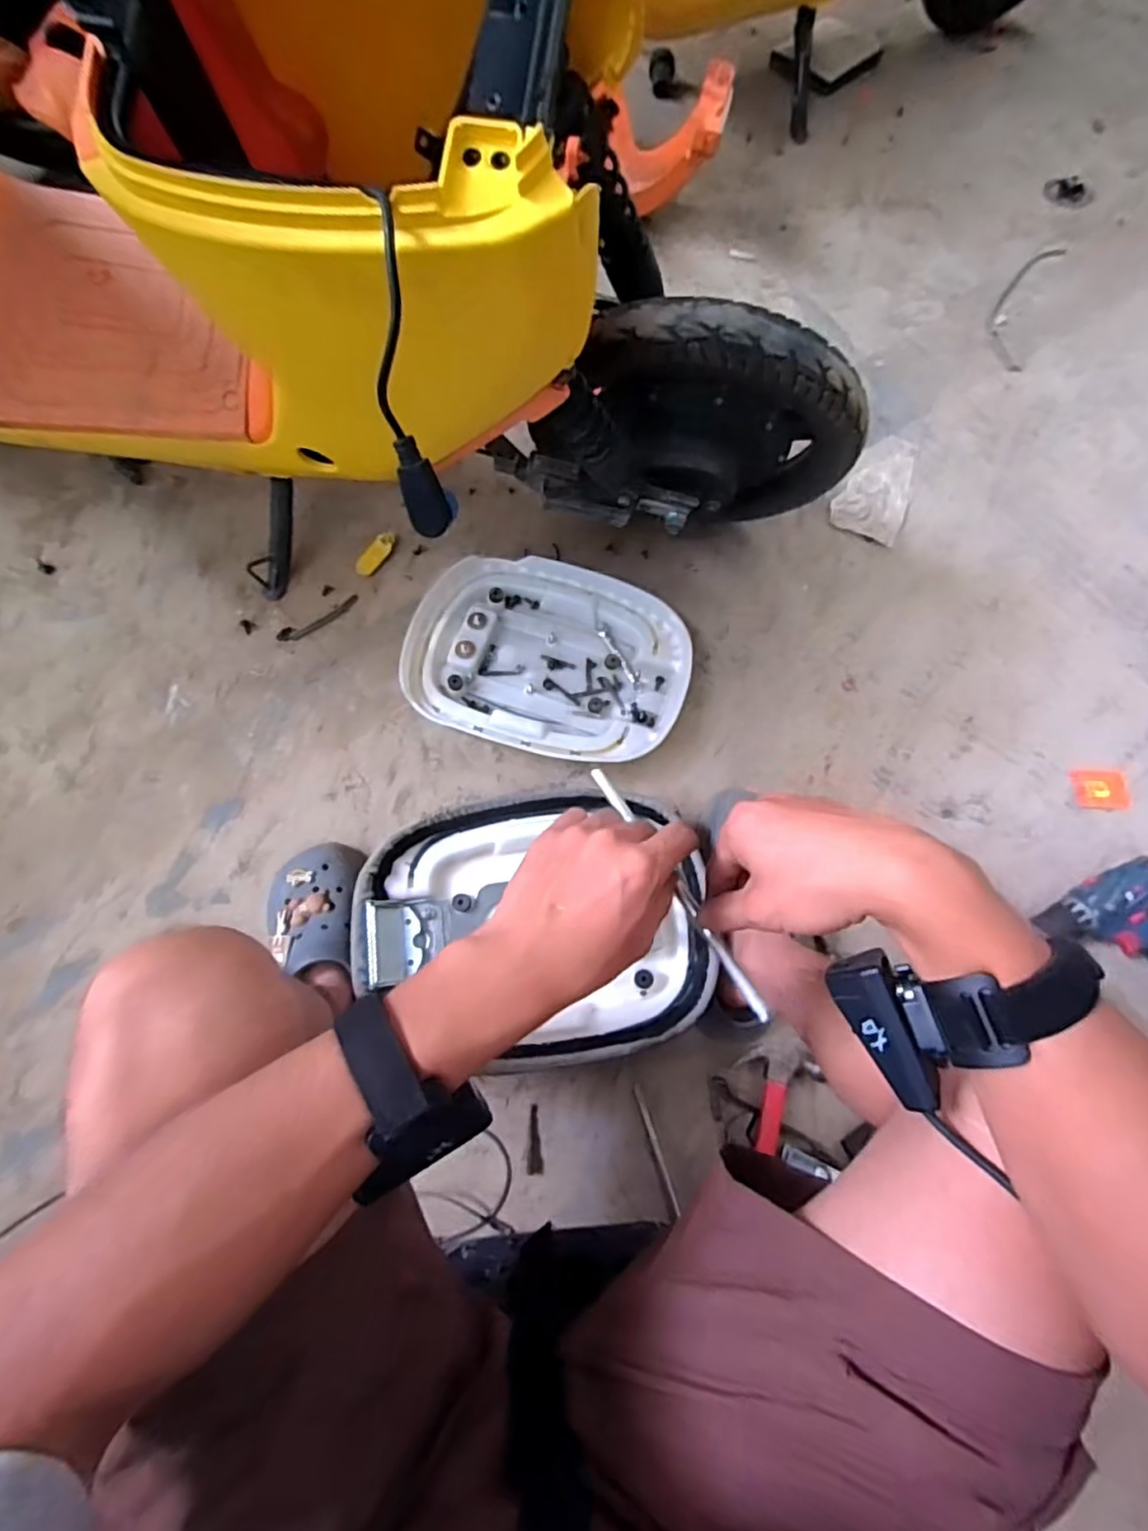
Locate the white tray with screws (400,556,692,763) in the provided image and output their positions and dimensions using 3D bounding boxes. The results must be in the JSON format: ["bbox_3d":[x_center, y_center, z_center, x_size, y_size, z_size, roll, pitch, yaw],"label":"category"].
[{"bbox_3d":[-0.034,-0.144,0.849,0.365,0.037,0.265,18,72,5],"label":"white tray with screws"}]

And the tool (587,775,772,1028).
[{"bbox_3d":[0.065,0.075,0.405,0.011,0.010,0.183,-30,72,-10],"label":"tool"}]

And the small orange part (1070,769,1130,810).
[{"bbox_3d":[0.663,0.028,0.811,0.072,0.008,0.051,1,72,0],"label":"small orange part"}]

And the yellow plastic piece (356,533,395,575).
[{"bbox_3d":[-0.285,-0.303,0.928,0.027,0.012,0.076,30,74,9],"label":"yellow plastic piece"}]

